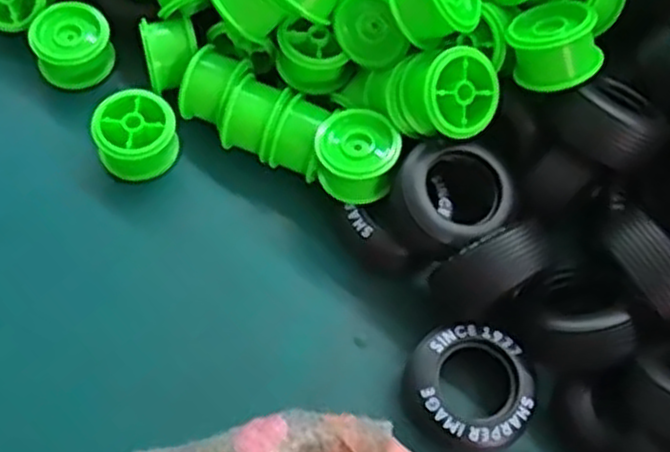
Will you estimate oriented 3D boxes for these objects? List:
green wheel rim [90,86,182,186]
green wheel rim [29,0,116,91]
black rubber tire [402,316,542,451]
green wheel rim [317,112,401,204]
[{"bbox_3d":[-0.086,-0.039,0.343,0.033,0.022,0.031,1,64,-2],"label":"green wheel rim"},{"bbox_3d":[-0.119,-0.082,0.363,0.034,0.021,0.031,1,63,-3],"label":"green wheel rim"},{"bbox_3d":[0.053,0.063,0.309,0.045,0.026,0.048,-39,71,-18],"label":"black rubber tire"},{"bbox_3d":[0.009,-0.028,0.326,0.032,0.024,0.031,1,63,-3],"label":"green wheel rim"}]

